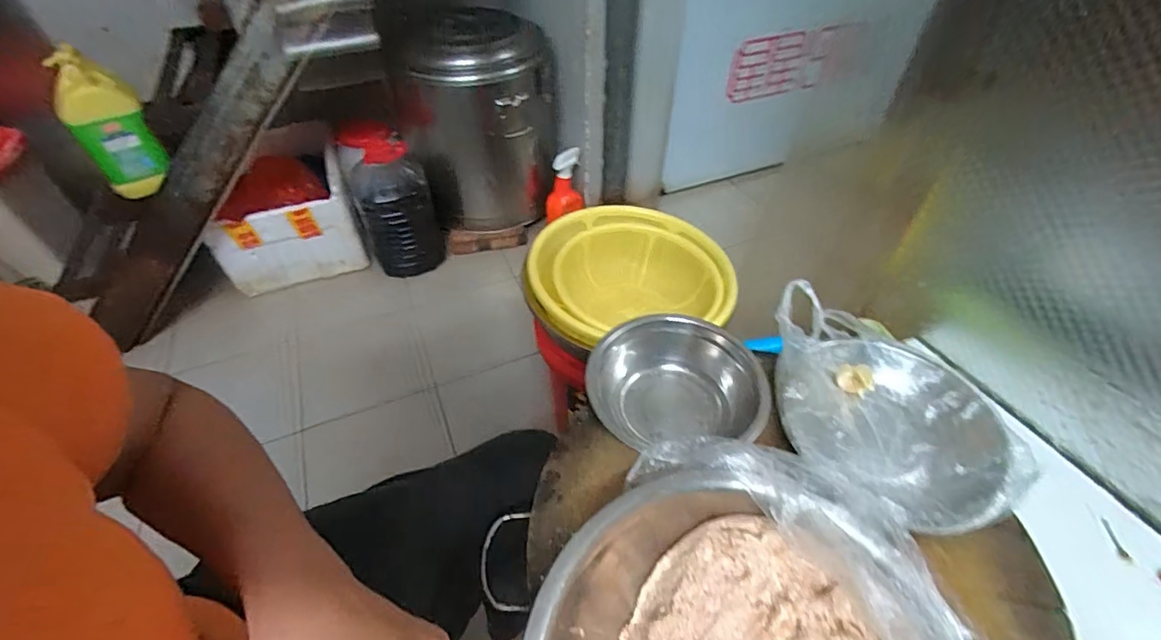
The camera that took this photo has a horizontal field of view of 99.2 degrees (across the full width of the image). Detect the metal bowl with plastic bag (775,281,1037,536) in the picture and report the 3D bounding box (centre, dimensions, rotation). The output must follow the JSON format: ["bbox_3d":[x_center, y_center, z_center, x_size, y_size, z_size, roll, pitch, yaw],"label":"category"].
[{"bbox_3d":[0.272,0.074,0.474,0.181,0.057,0.249,-7,47,-7],"label":"metal bowl with plastic bag"}]

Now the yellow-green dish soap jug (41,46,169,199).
[{"bbox_3d":[-1.038,-0.419,1.105,0.143,0.287,0.132,-35,56,-29],"label":"yellow-green dish soap jug"}]

